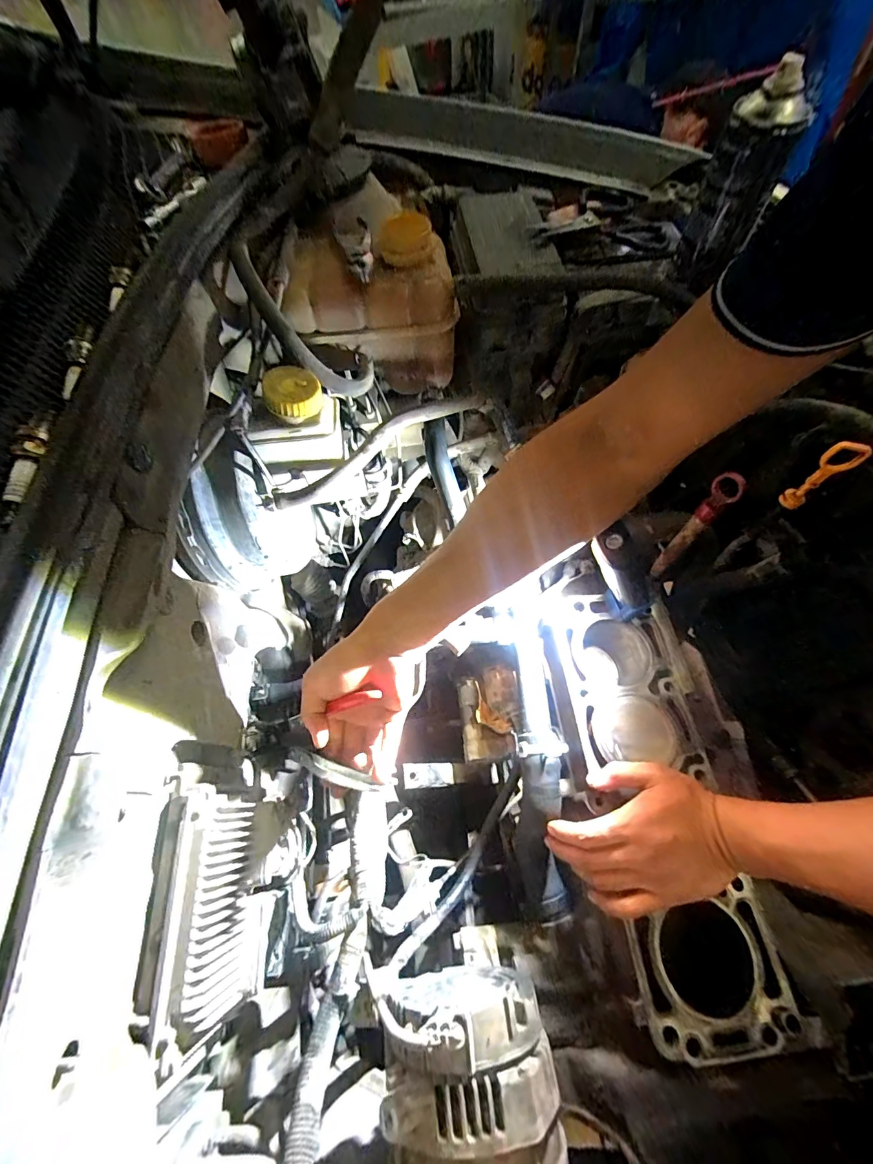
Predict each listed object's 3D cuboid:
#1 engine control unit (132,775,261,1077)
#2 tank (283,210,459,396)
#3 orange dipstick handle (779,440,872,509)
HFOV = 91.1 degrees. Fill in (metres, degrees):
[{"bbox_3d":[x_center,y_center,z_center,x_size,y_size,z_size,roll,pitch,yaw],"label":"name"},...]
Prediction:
[{"bbox_3d":[-0.191,0.261,0.356,0.056,0.080,0.178,-15,63,-5],"label":"engine control unit"},{"bbox_3d":[-0.065,-0.299,0.474,0.168,0.125,0.111,-4,63,1],"label":"tank"},{"bbox_3d":[0.370,-0.103,0.409,0.031,0.074,0.018,-16,64,-5],"label":"orange dipstick handle"}]

